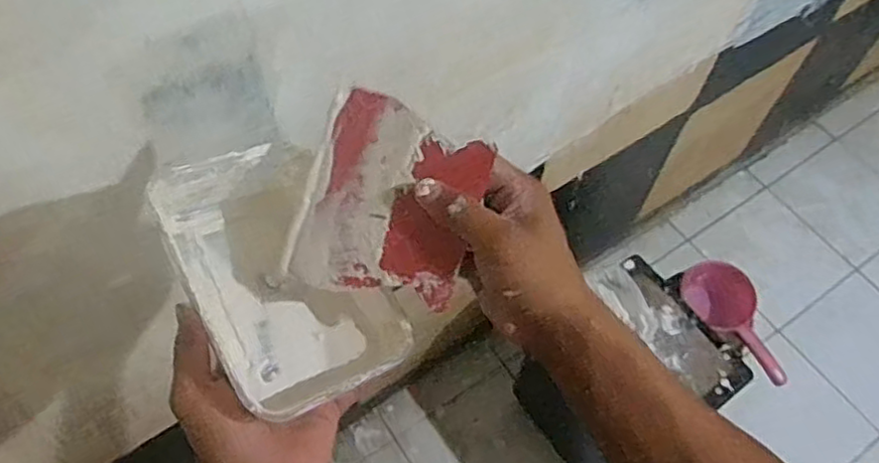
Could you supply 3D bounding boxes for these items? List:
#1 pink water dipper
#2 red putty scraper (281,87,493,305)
[{"bbox_3d":[0.581,0.161,1.279,0.121,0.078,0.260,-23,63,-14],"label":"pink water dipper"},{"bbox_3d":[-0.030,-0.019,0.409,0.103,0.005,0.117,16,88,10],"label":"red putty scraper"}]

